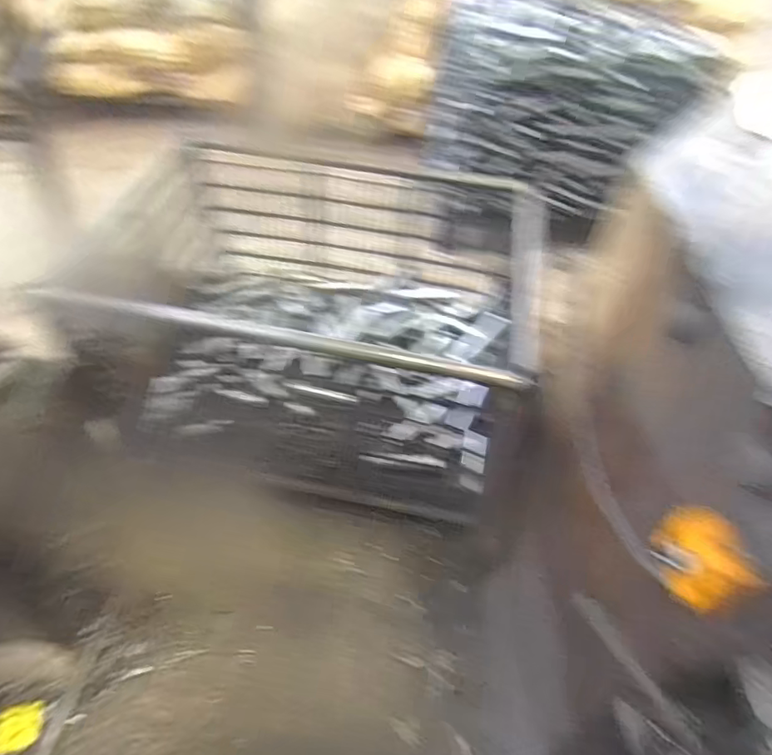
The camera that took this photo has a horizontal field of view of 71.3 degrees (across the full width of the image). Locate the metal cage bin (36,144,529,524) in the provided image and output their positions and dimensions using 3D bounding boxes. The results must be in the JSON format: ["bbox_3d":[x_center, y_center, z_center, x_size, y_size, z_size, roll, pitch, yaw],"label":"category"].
[{"bbox_3d":[-0.194,-0.171,1.556,1.100,0.555,0.828,10,48,5],"label":"metal cage bin"}]

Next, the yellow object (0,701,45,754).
[{"bbox_3d":[-0.831,0.789,1.211,0.107,0.015,0.090,-10,49,-13],"label":"yellow object"}]

